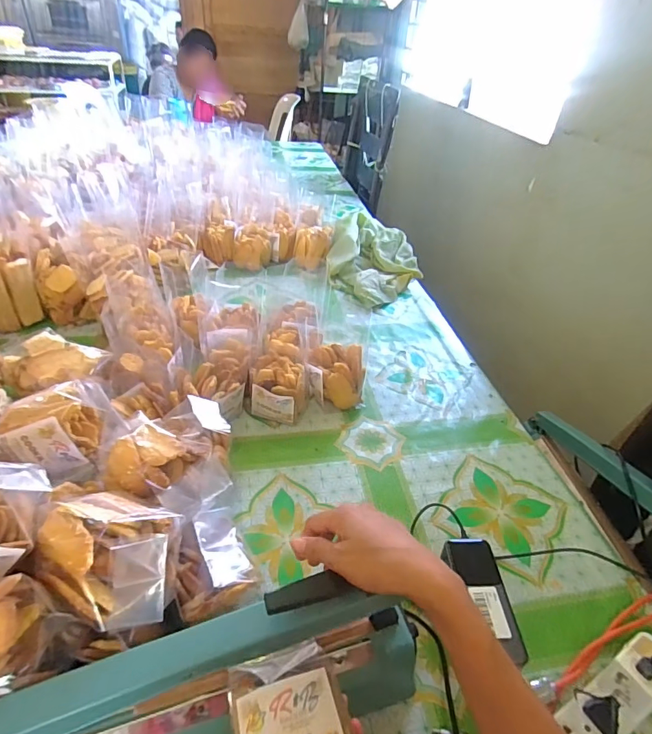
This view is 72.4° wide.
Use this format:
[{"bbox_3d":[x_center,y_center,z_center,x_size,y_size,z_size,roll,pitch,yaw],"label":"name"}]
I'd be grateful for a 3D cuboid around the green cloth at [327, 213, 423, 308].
[{"bbox_3d":[0.129,-0.282,1.132,0.231,0.094,0.366,10,39,7],"label":"green cloth"}]

